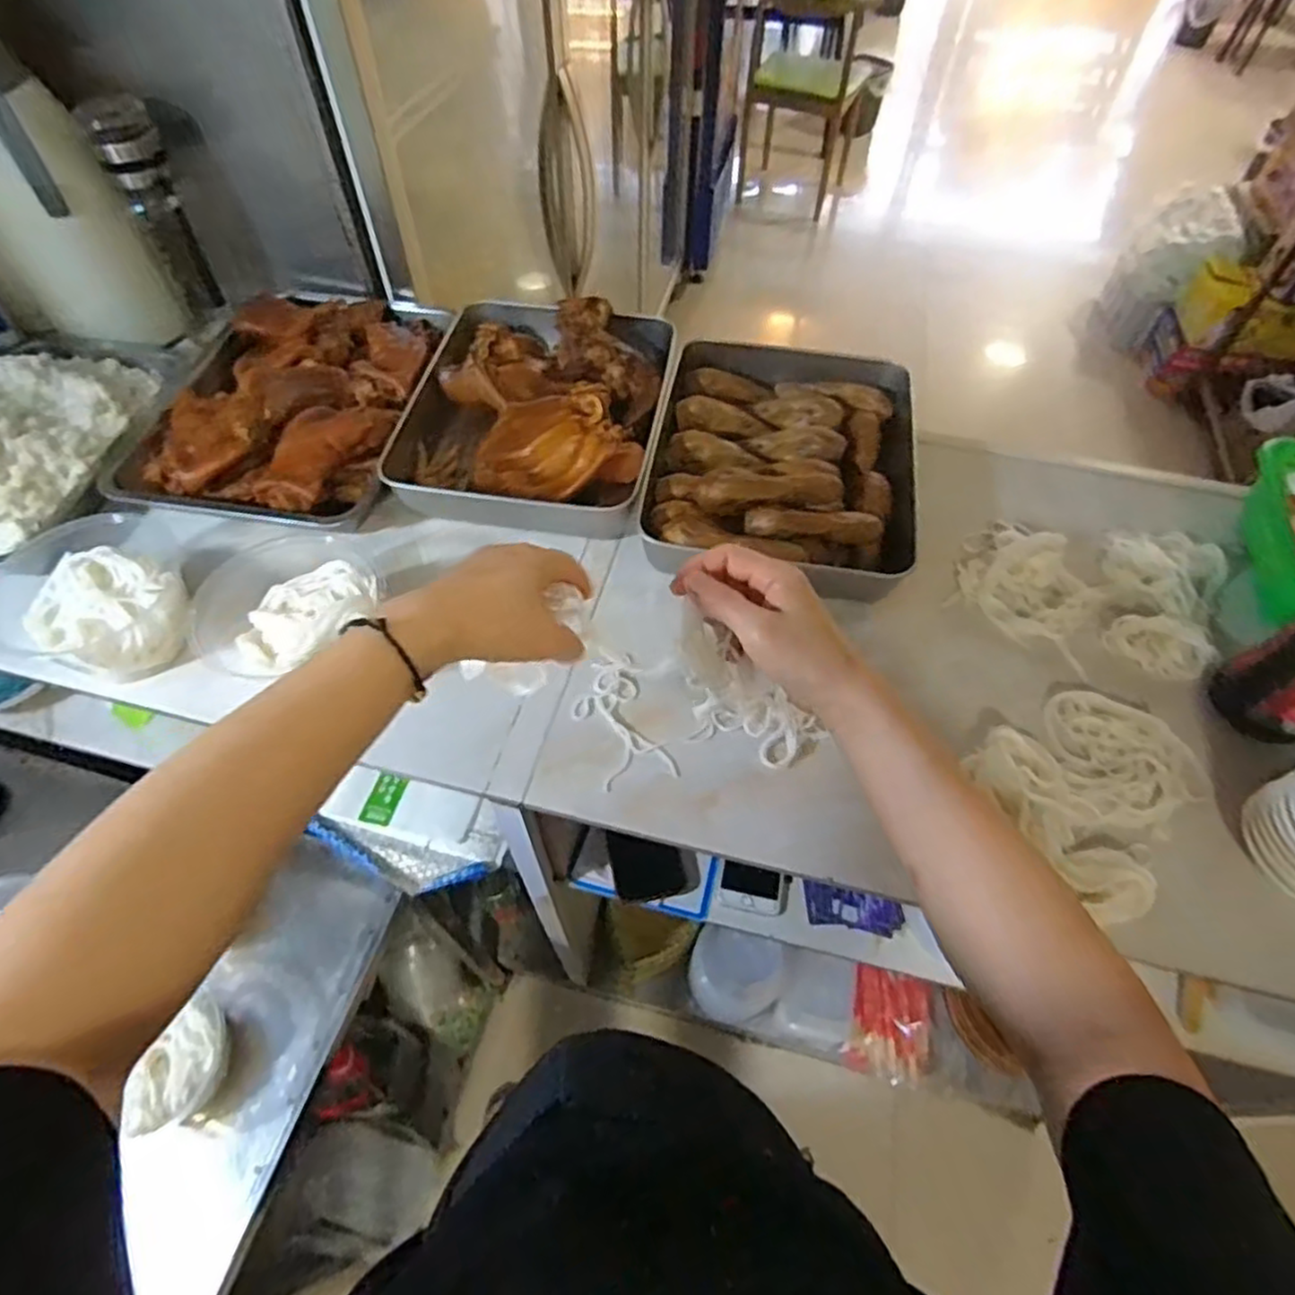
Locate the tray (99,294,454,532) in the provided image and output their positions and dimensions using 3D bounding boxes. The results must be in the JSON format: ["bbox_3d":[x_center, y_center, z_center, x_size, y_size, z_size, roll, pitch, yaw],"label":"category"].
[{"bbox_3d":[-0.365,-0.271,0.747,0.260,0.069,0.336,8,57,4],"label":"tray"}]

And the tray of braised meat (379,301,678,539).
[{"bbox_3d":[-0.107,-0.251,0.747,0.246,0.070,0.294,10,57,6],"label":"tray of braised meat"}]

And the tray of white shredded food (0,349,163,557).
[{"bbox_3d":[-0.625,-0.212,0.694,0.214,0.055,0.287,4,57,2],"label":"tray of white shredded food"}]

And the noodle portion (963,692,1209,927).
[{"bbox_3d":[0.340,0.100,0.544,0.161,0.017,0.142,-33,63,-20],"label":"noodle portion"}]

